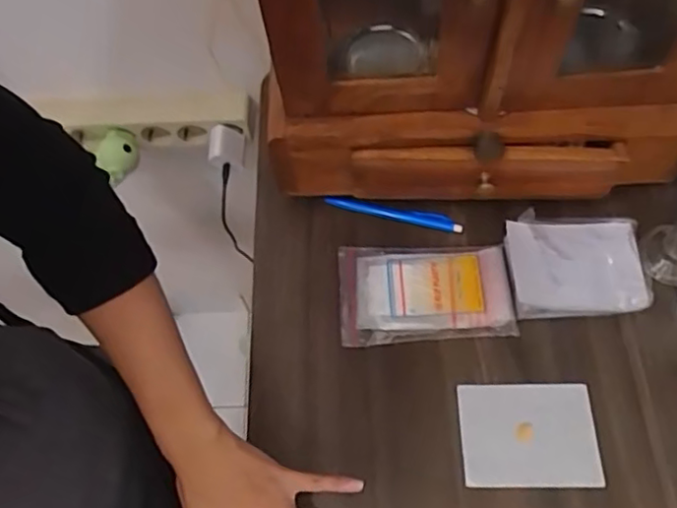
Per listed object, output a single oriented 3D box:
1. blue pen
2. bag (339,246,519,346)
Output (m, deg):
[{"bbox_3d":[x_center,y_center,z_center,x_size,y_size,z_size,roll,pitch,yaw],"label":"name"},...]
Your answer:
[{"bbox_3d":[0.054,-0.040,0.622,0.136,0.013,0.014,11,63,9],"label":"blue pen"},{"bbox_3d":[0.079,0.035,0.578,0.153,0.021,0.090,-3,61,2],"label":"bag"}]

